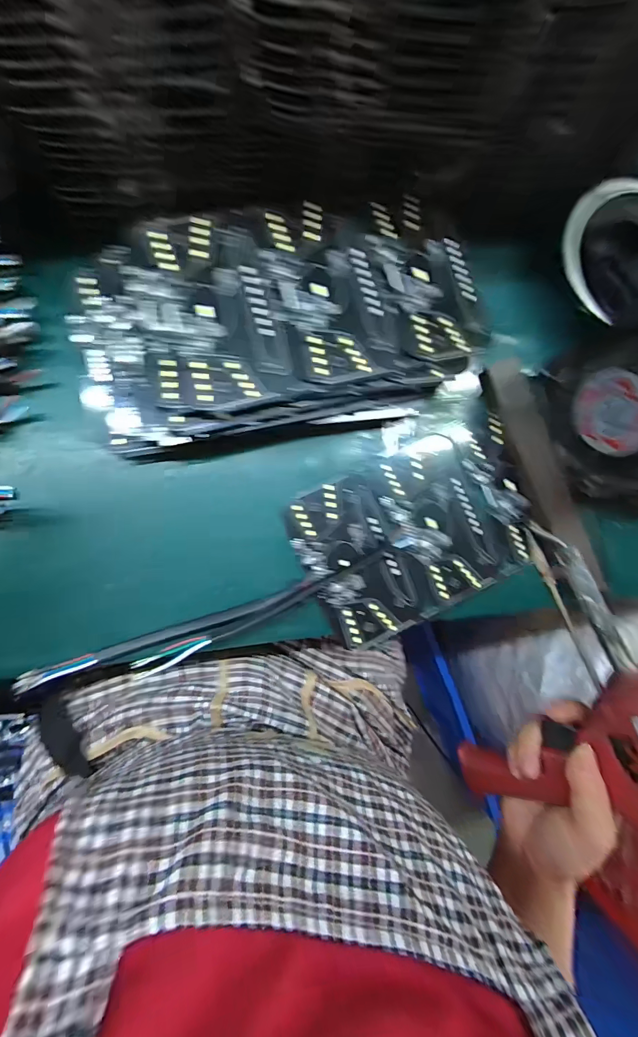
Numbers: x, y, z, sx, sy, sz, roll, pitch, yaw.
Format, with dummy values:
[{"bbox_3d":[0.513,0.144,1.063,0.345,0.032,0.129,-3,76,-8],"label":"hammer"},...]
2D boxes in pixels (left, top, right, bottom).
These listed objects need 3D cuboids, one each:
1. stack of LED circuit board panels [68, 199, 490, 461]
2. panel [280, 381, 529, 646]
[{"bbox_3d":[-0.022,-0.140,0.289,0.284,0.044,0.144,-13,89,-10],"label":"stack of LED circuit board panels"},{"bbox_3d":[0.088,0.006,0.322,0.201,0.009,0.133,-30,92,-10],"label":"panel"}]

